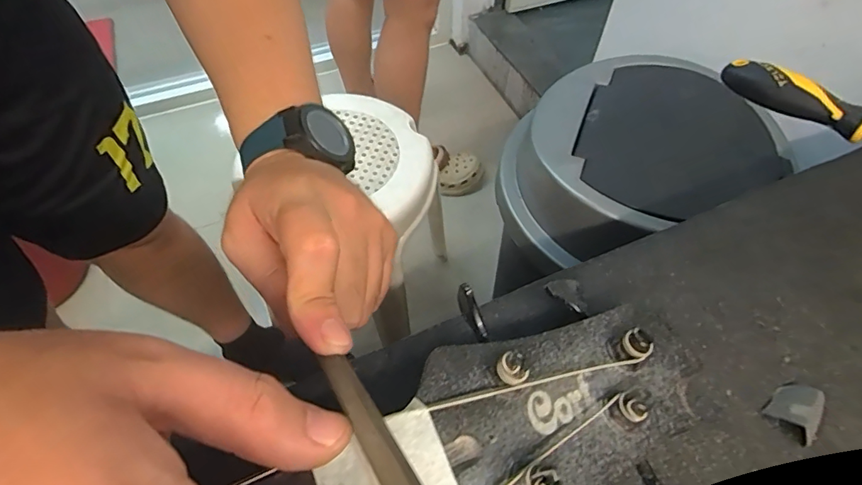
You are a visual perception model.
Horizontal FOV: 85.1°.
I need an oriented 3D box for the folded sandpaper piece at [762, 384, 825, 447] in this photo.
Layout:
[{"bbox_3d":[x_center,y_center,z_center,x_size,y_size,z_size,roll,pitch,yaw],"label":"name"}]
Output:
[{"bbox_3d":[0.182,0.081,0.231,0.026,0.012,0.020,-38,64,-22],"label":"folded sandpaper piece"}]

